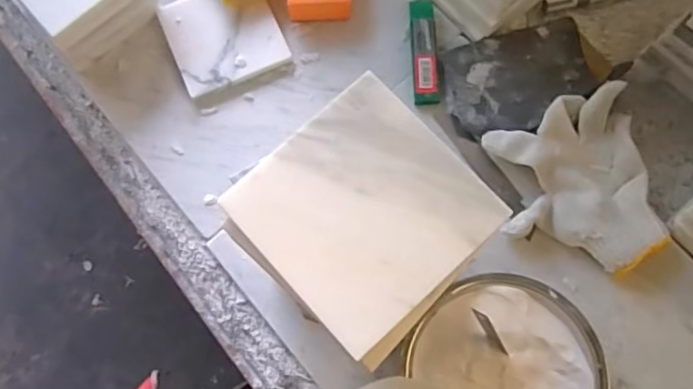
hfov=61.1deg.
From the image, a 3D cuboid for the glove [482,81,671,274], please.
[{"bbox_3d":[0.189,-0.007,0.492,0.118,0.042,0.141,-12,78,-2],"label":"glove"}]

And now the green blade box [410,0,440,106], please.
[{"bbox_3d":[0.071,-0.133,0.538,0.022,0.011,0.103,-2,78,1],"label":"green blade box"}]

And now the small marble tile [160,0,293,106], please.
[{"bbox_3d":[-0.113,-0.148,0.548,0.098,0.010,0.103,-23,79,-4],"label":"small marble tile"}]

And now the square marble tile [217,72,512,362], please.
[{"bbox_3d":[0.008,0.007,0.278,0.098,0.005,0.098,-42,81,-7],"label":"square marble tile"}]

